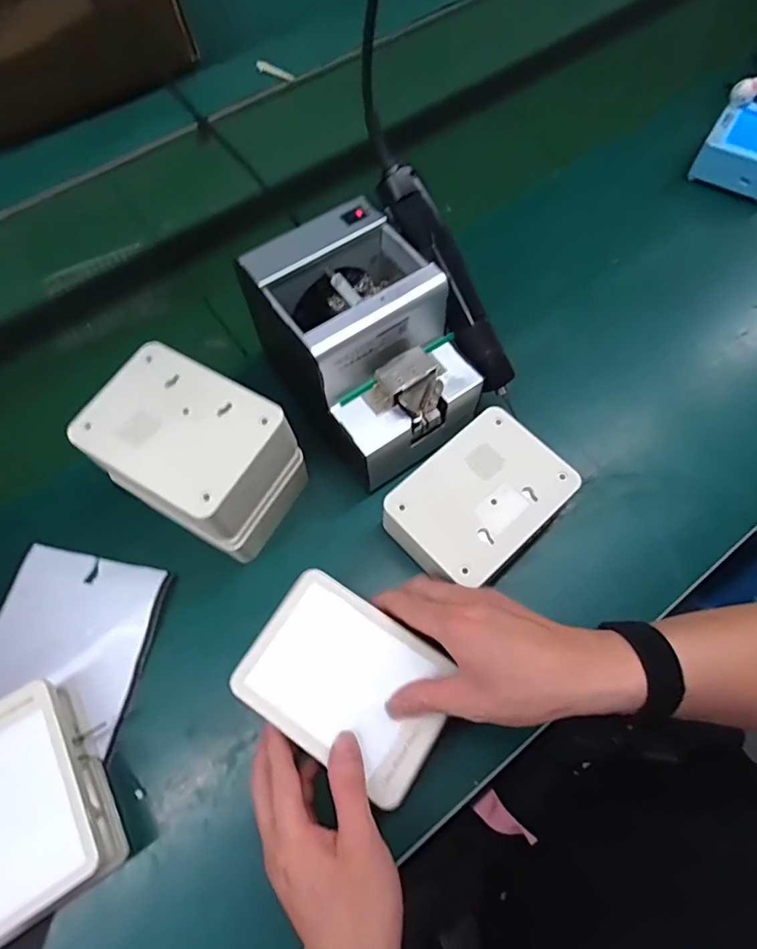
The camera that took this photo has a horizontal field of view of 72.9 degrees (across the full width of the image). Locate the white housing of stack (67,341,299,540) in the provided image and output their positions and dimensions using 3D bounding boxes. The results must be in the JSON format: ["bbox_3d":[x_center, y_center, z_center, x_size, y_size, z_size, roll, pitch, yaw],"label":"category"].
[{"bbox_3d":[-0.147,-0.023,0.405,0.155,0.050,0.109,27,69,15],"label":"white housing of stack"}]

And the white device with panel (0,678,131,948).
[{"bbox_3d":[-0.255,0.234,0.361,0.099,0.046,0.140,-32,67,-12],"label":"white device with panel"}]

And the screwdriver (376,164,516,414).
[{"bbox_3d":[0.065,-0.154,0.441,0.035,0.030,0.213,-38,110,-14],"label":"screwdriver"}]

